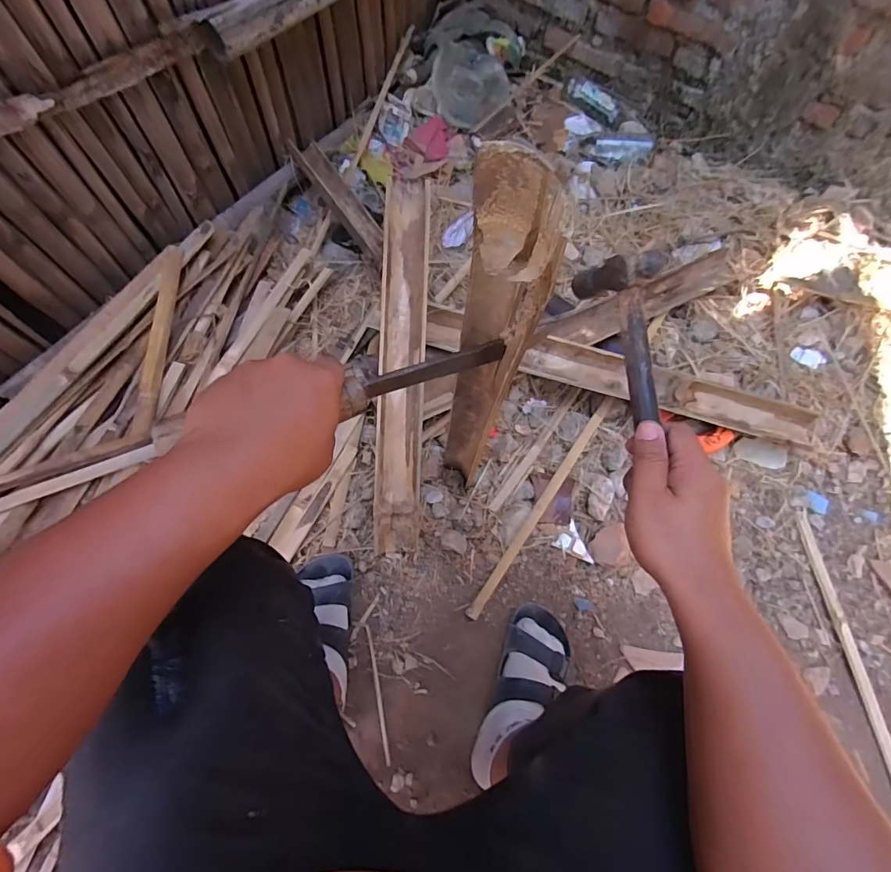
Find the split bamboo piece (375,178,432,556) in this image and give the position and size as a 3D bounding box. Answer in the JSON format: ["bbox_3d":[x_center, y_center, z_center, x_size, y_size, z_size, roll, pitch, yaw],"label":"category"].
[{"bbox_3d":[-0.072,-0.124,0.780,0.077,0.041,0.637,2,85,-1],"label":"split bamboo piece"}]

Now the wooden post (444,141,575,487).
[{"bbox_3d":[0.034,-0.040,0.516,0.053,0.552,0.071,0,65,-4],"label":"wooden post"}]

